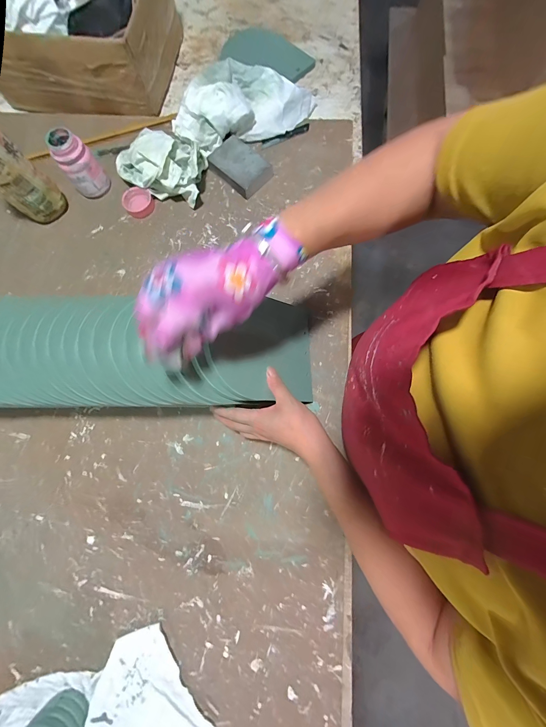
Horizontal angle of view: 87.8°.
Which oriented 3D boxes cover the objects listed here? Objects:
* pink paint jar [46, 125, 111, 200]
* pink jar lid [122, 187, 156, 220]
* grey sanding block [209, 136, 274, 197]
[{"bbox_3d":[-0.323,-0.332,0.475,0.057,0.086,0.052,-37,80,-6],"label":"pink paint jar"},{"bbox_3d":[-0.237,-0.282,0.498,0.051,0.014,0.048,0,78,1],"label":"pink jar lid"},{"bbox_3d":[-0.055,-0.347,0.500,0.110,0.026,0.068,42,82,8],"label":"grey sanding block"}]

